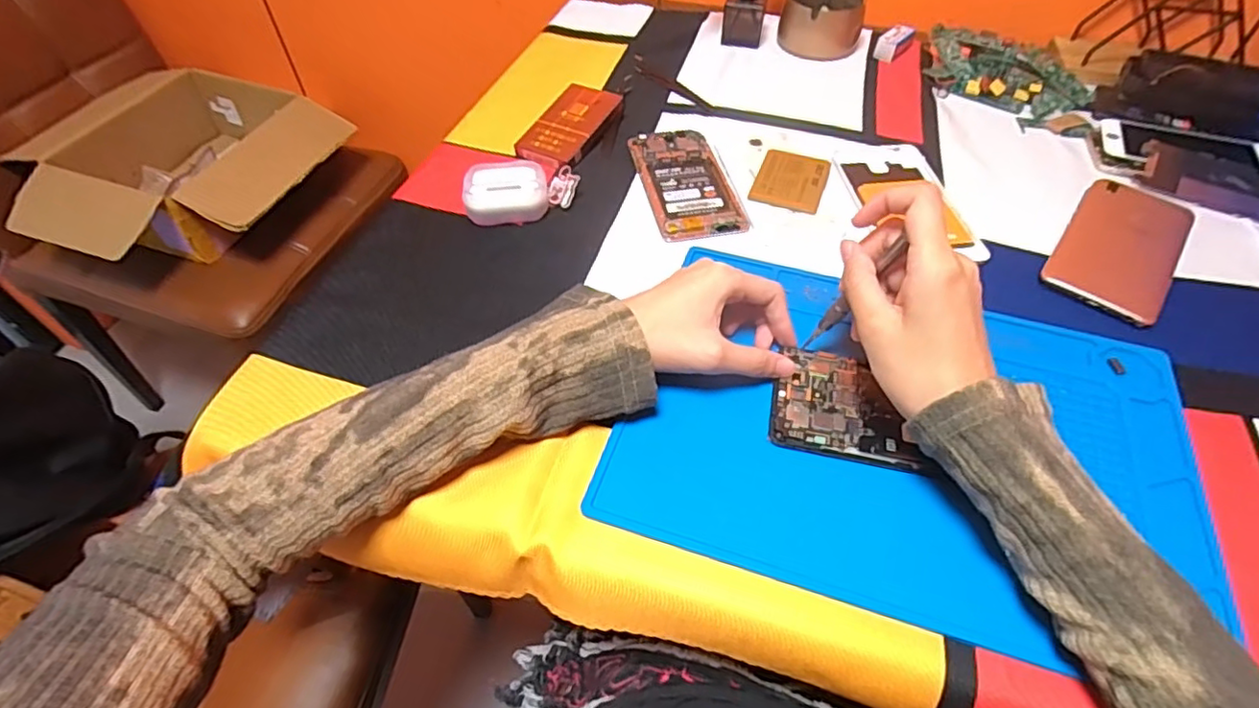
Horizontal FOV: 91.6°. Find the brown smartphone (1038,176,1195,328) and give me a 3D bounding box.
[{"bbox_3d":[0.369,-0.082,0.459,0.075,0.008,0.148,32,58,23],"label":"brown smartphone"}]

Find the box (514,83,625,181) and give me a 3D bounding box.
[{"bbox_3d":[-0.054,-0.204,0.550,0.055,0.019,0.112,23,55,17],"label":"box"}]

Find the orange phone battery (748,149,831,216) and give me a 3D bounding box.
[{"bbox_3d":[0.133,-0.144,0.506,0.055,0.007,0.071,17,53,13],"label":"orange phone battery"}]

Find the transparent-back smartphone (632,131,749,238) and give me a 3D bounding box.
[{"bbox_3d":[0.046,-0.146,0.512,0.068,0.006,0.136,-10,52,-8],"label":"transparent-back smartphone"}]

